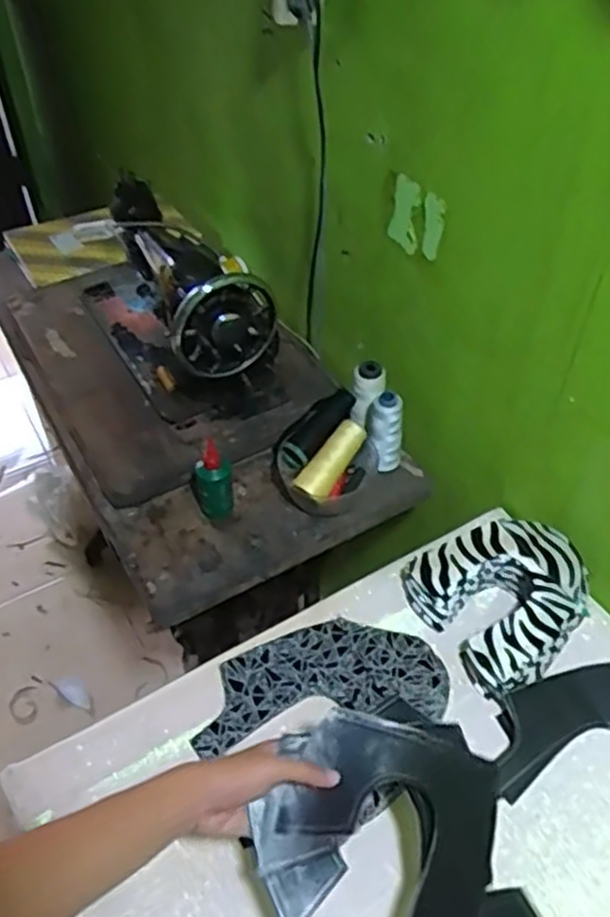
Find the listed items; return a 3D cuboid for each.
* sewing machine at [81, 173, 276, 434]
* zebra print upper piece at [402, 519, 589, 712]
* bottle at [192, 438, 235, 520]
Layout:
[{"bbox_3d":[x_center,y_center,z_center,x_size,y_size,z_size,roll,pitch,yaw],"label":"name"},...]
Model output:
[{"bbox_3d":[-0.215,-0.259,1.062,0.170,0.215,0.437,-27,52,-23],"label":"sewing machine"},{"bbox_3d":[0.215,0.143,0.783,0.167,0.071,0.168,-27,52,-23],"label":"zebra print upper piece"},{"bbox_3d":[-0.112,0.026,0.888,0.048,0.112,0.038,-8,47,-7],"label":"bottle"}]

